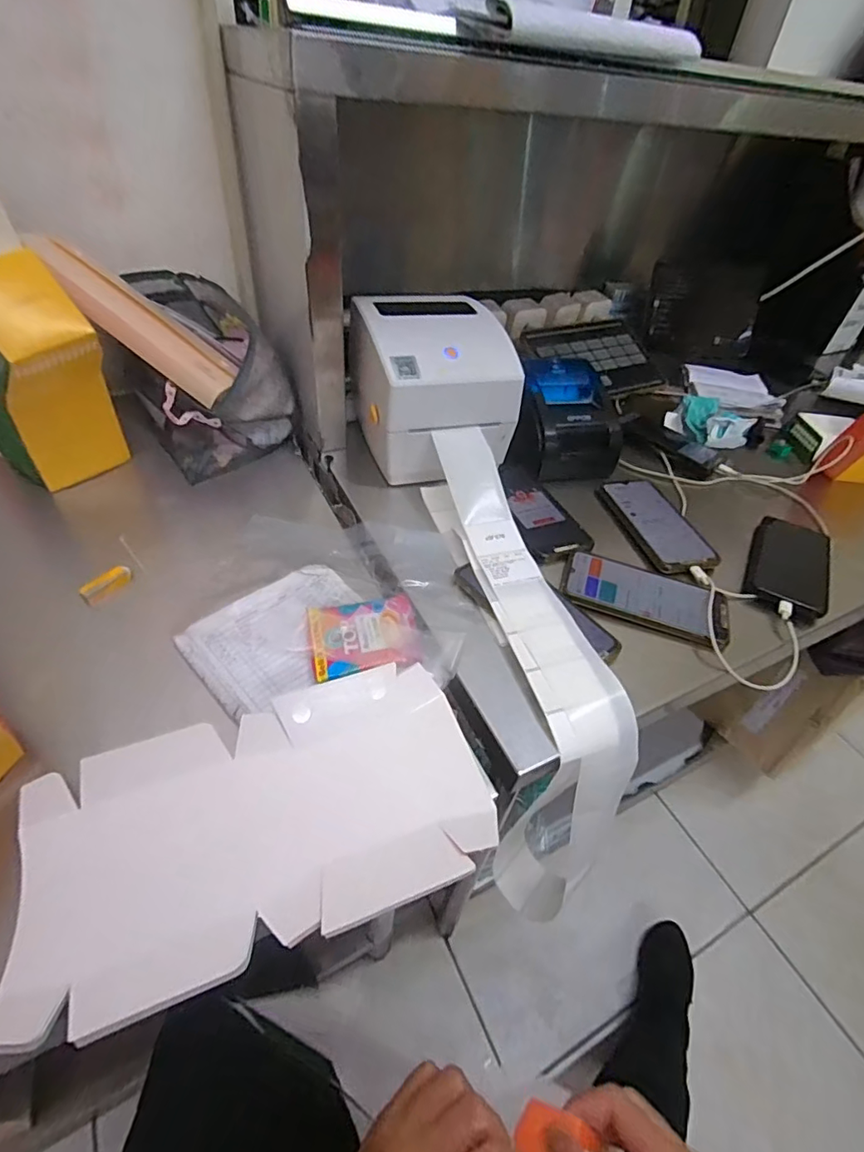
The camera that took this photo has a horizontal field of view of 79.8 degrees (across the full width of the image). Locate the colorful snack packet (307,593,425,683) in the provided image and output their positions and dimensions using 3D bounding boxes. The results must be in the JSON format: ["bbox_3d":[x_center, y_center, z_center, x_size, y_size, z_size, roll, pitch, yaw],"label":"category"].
[{"bbox_3d":[-0.064,0.059,0.503,0.105,0.010,0.086,-8,46,-14],"label":"colorful snack packet"}]

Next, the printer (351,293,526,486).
[{"bbox_3d":[-0.003,-0.250,0.677,0.173,0.156,0.209,-11,47,-17],"label":"printer"}]

